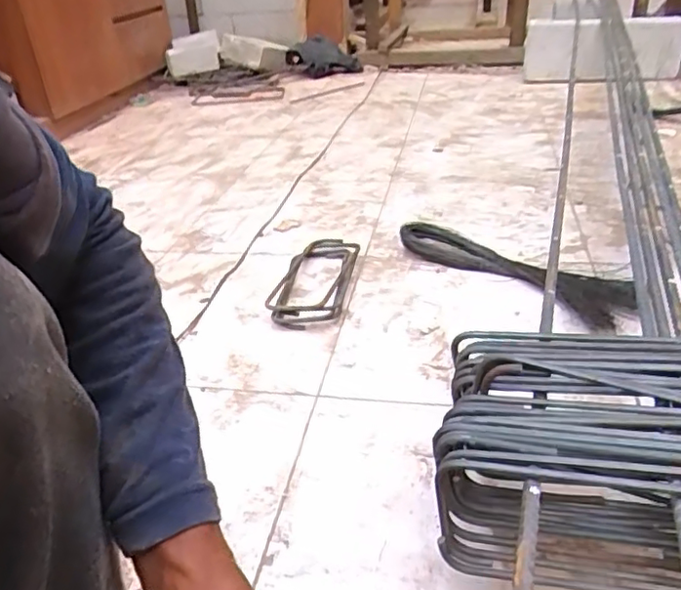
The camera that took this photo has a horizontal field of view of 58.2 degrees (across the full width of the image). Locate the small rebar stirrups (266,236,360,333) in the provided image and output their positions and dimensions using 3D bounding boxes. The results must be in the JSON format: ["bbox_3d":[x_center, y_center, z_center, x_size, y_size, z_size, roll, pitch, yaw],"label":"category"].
[{"bbox_3d":[-0.044,-0.031,1.063,0.126,0.039,0.280,1,31,10],"label":"small rebar stirrups"}]

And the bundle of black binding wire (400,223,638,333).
[{"bbox_3d":[0.290,-0.050,1.044,0.115,0.040,0.419,-27,37,-33],"label":"bundle of black binding wire"}]

